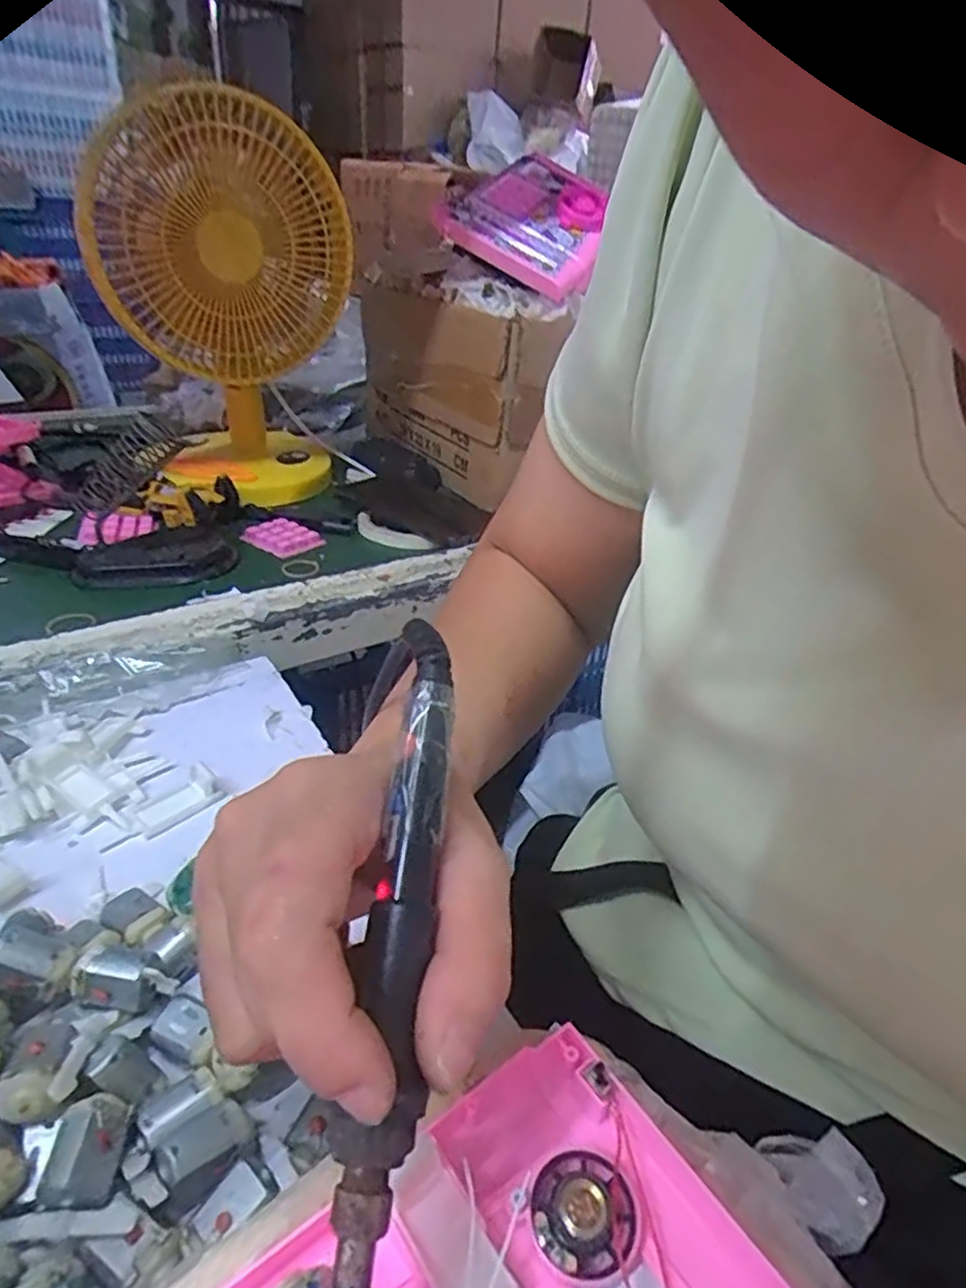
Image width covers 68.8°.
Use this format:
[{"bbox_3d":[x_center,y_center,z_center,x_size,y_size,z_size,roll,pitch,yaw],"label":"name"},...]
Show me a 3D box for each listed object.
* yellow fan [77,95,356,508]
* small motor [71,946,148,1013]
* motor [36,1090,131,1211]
[{"bbox_3d":[-0.249,-0.312,0.647,0.150,0.304,0.225,26,38,30],"label":"yellow fan"},{"bbox_3d":[-0.133,0.120,0.255,0.025,0.014,0.015,7,32,4],"label":"small motor"},{"bbox_3d":[-0.119,0.153,0.213,0.020,0.011,0.028,25,34,-20],"label":"motor"}]

